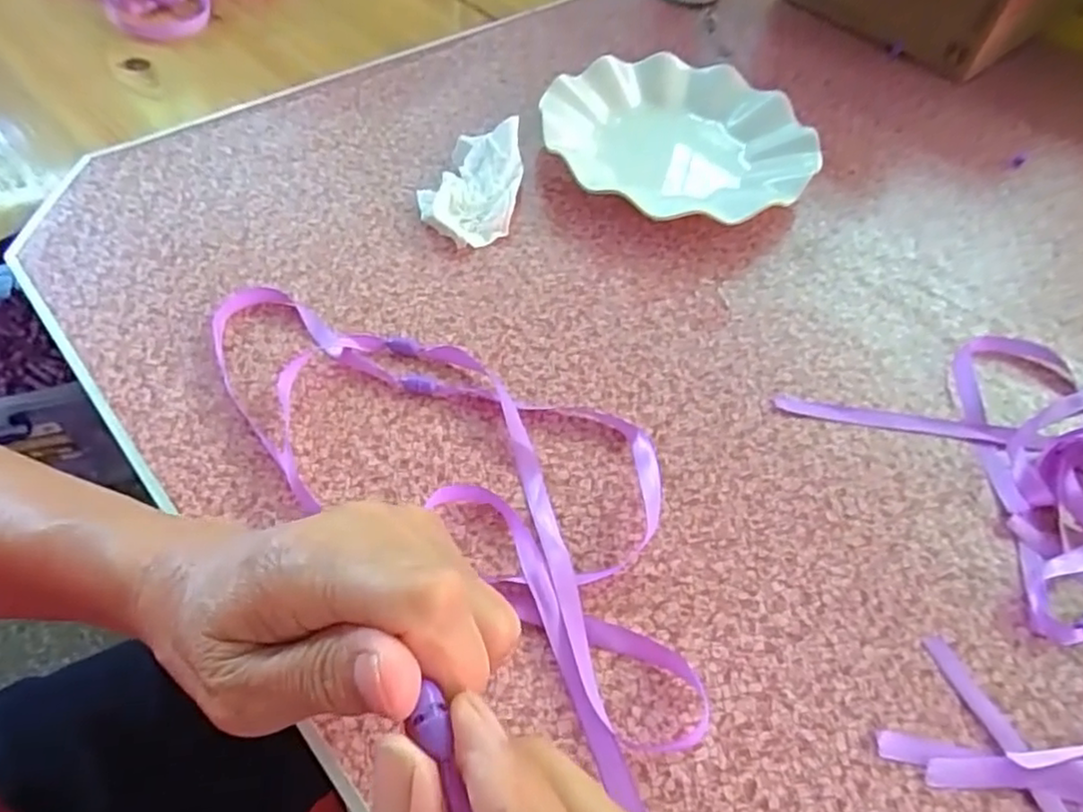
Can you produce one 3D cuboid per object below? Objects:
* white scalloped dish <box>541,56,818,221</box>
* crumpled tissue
[{"bbox_3d":[0.094,-0.186,0.470,0.181,0.027,0.170,2,55,-3],"label":"white scalloped dish"},{"bbox_3d":[-0.045,-0.142,0.425,0.059,0.031,0.089,10,55,3],"label":"crumpled tissue"}]

